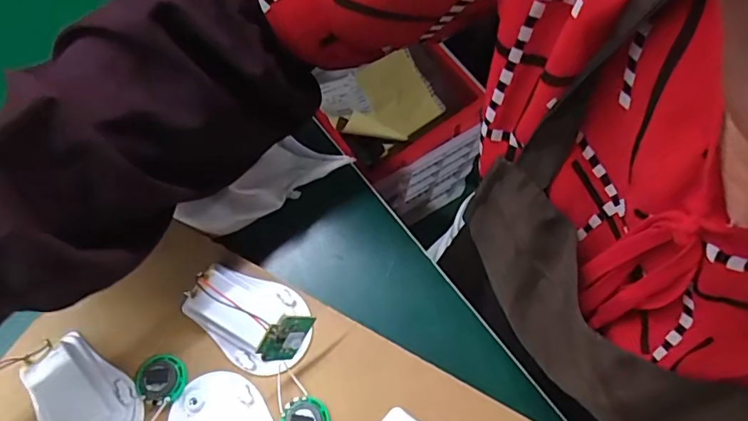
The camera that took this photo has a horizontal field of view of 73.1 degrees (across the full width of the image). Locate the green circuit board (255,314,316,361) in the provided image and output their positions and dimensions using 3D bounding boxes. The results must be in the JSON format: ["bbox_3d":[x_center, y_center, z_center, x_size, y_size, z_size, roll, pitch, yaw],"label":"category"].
[{"bbox_3d":[-0.049,0.071,0.280,0.004,0.027,0.032,45,112,46],"label":"green circuit board"}]

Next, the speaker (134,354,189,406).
[{"bbox_3d":[-0.126,0.099,0.297,0.028,0.012,0.028,2,62,-3],"label":"speaker"}]

